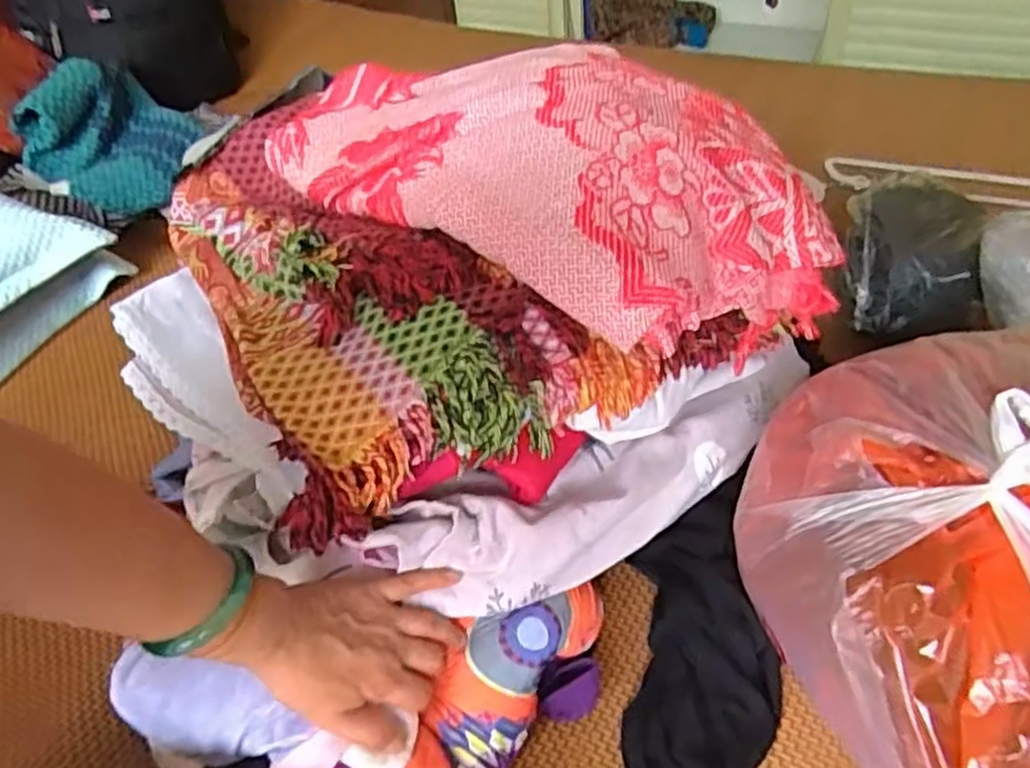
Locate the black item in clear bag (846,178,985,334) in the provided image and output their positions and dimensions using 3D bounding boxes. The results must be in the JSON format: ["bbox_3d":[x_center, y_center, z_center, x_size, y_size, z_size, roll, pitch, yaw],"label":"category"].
[{"bbox_3d":[0.437,-0.139,0.843,0.130,0.098,0.178,6,43,11],"label":"black item in clear bag"}]

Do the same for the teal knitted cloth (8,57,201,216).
[{"bbox_3d":[-0.623,-0.391,1.200,0.276,0.136,0.244,30,55,32],"label":"teal knitted cloth"}]

